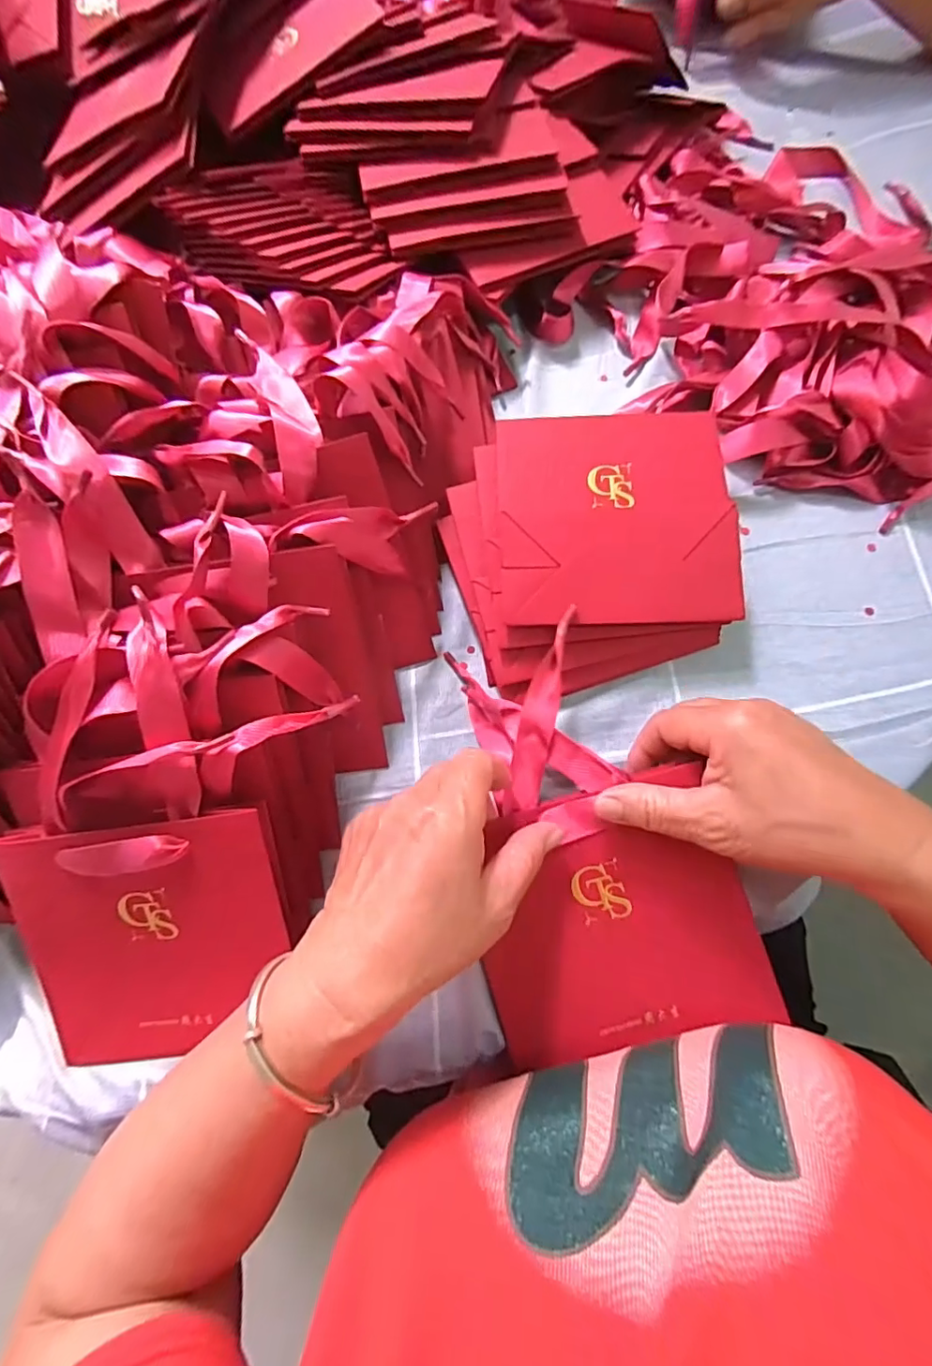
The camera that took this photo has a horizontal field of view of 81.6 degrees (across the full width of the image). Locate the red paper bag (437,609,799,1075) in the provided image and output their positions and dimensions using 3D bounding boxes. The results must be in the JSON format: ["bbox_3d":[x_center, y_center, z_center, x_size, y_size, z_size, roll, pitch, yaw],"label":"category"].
[{"bbox_3d":[0.062,0.081,0.294,0.132,0.041,0.214,-16,74,-6],"label":"red paper bag"}]

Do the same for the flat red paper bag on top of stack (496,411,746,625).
[{"bbox_3d":[0.090,-0.103,0.327,0.137,0.010,0.138,-1,74,2],"label":"flat red paper bag on top of stack"}]

